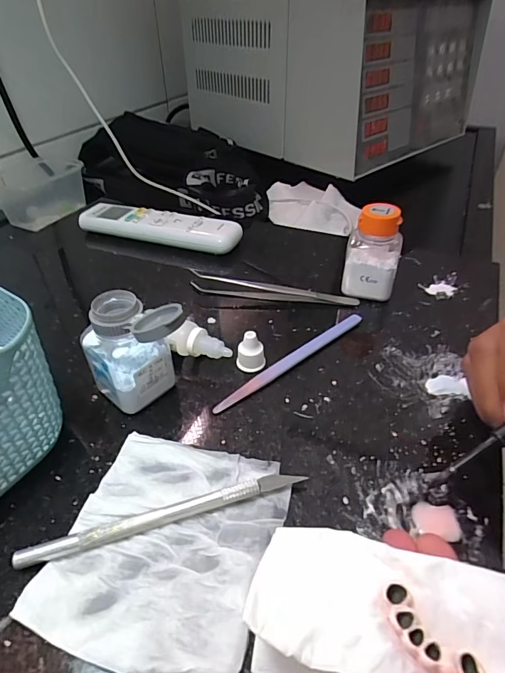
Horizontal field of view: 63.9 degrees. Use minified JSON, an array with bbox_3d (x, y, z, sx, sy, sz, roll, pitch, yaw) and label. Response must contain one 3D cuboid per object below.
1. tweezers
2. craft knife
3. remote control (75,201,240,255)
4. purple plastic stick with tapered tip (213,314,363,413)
[{"bbox_3d":[0.017,-0.041,0.344,0.142,0.019,0.008,5,40,9],"label":"tweezers"},{"bbox_3d":[-0.042,0.088,0.199,0.136,0.008,0.007,-13,40,-12],"label":"craft knife"},{"bbox_3d":[-0.099,-0.115,0.433,0.178,0.026,0.040,12,41,17],"label":"remote control"},{"bbox_3d":[0.030,0.016,0.287,0.138,0.005,0.012,-30,47,-30],"label":"purple plastic stick with tapered tip"}]

